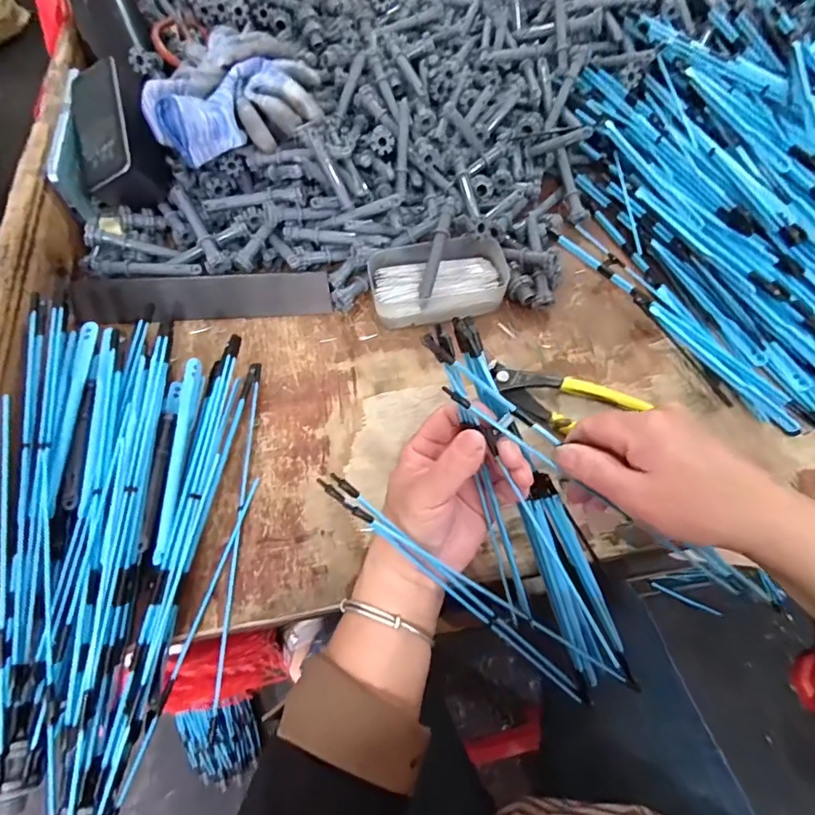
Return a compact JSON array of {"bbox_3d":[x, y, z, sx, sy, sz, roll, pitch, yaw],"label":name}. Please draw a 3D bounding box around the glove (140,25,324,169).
[{"bbox_3d":[-0.162,-0.301,0.450,0.153,0.046,0.169,-12,64,-5],"label":"glove"}]

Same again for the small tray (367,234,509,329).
[{"bbox_3d":[0.027,-0.114,0.427,0.120,0.036,0.072,-6,64,-3],"label":"small tray"}]

